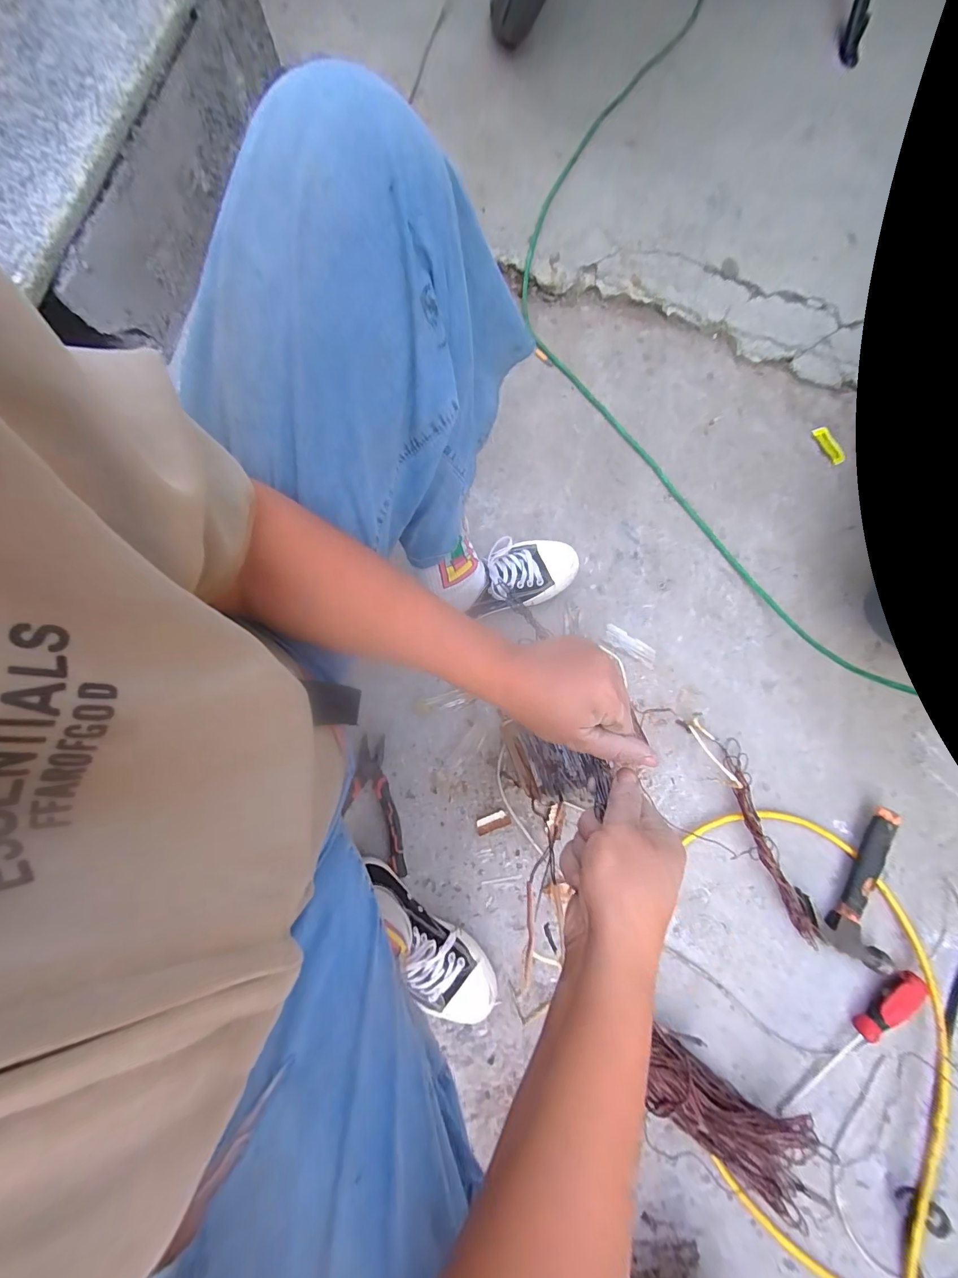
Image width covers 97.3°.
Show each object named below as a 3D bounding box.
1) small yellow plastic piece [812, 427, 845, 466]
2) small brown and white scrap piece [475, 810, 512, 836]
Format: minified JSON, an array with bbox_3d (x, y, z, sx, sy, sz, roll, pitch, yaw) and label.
[{"bbox_3d":[0.575,-0.317,0.691,0.017,0.015,0.071,-23,80,-3],"label":"small yellow plastic piece"},{"bbox_3d":[0.020,0.262,0.601,0.048,0.008,0.024,-19,82,-4],"label":"small brown and white scrap piece"}]

